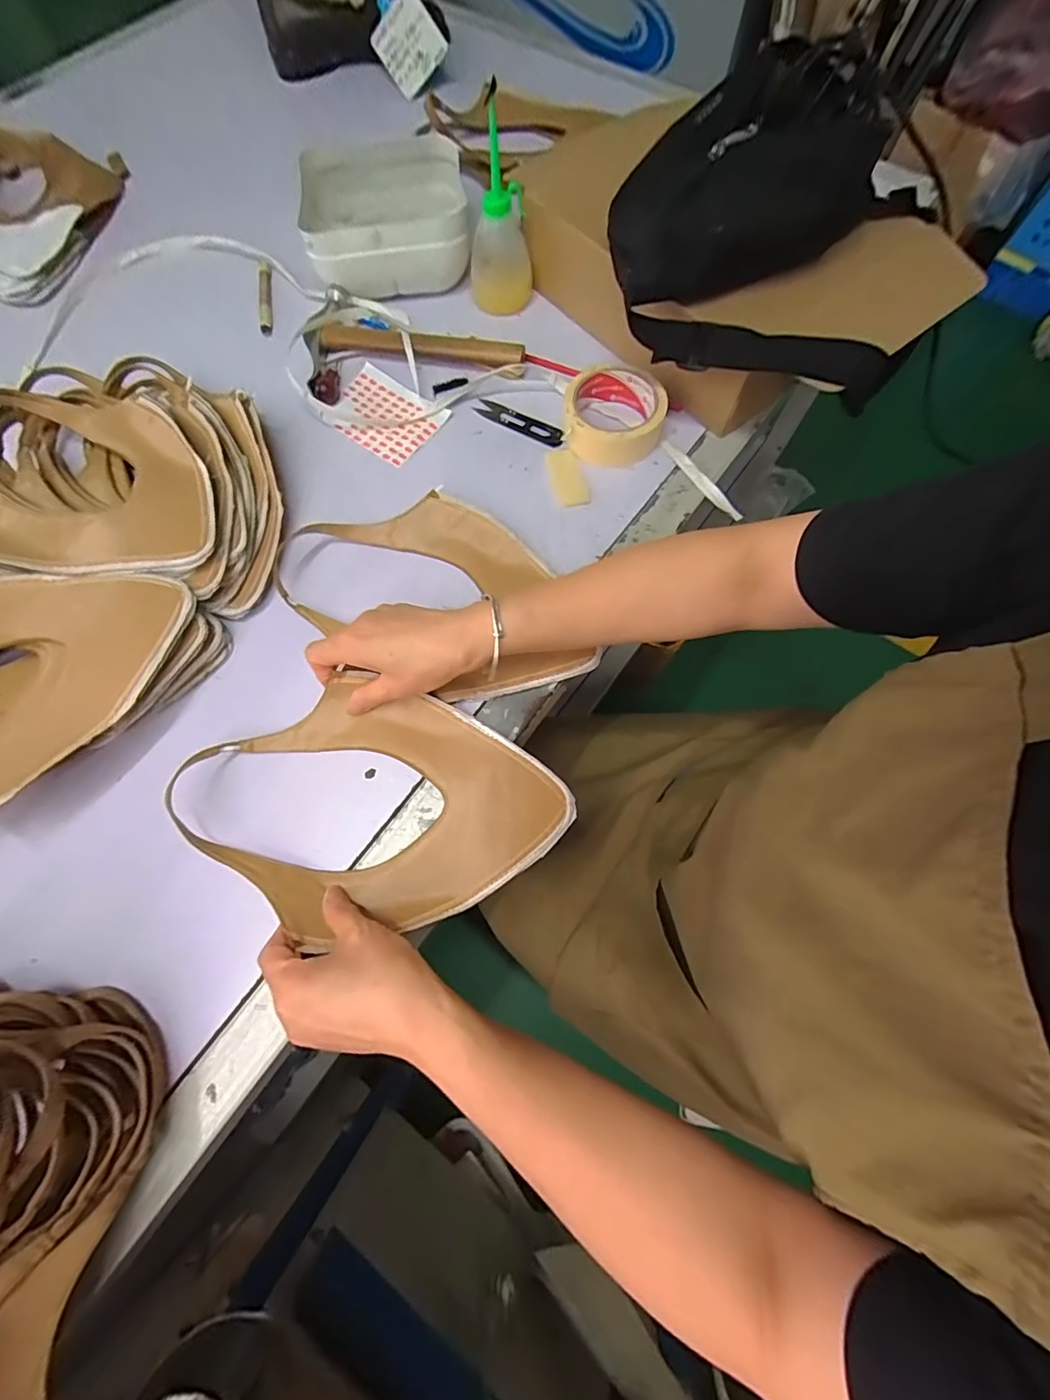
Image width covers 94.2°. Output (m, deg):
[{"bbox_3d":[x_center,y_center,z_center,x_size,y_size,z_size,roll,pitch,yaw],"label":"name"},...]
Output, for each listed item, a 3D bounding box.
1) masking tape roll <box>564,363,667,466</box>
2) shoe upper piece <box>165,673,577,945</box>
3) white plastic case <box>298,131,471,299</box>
[{"bbox_3d":[0.086,-0.279,0.475,0.095,0.035,0.094,0,71,0],"label":"masking tape roll"},{"bbox_3d":[-0.109,0.079,0.364,0.238,0.027,0.187,34,75,11],"label":"shoe upper piece"},{"bbox_3d":[-0.155,-0.544,0.550,0.168,0.057,0.168,-7,71,-2],"label":"white plastic case"}]

